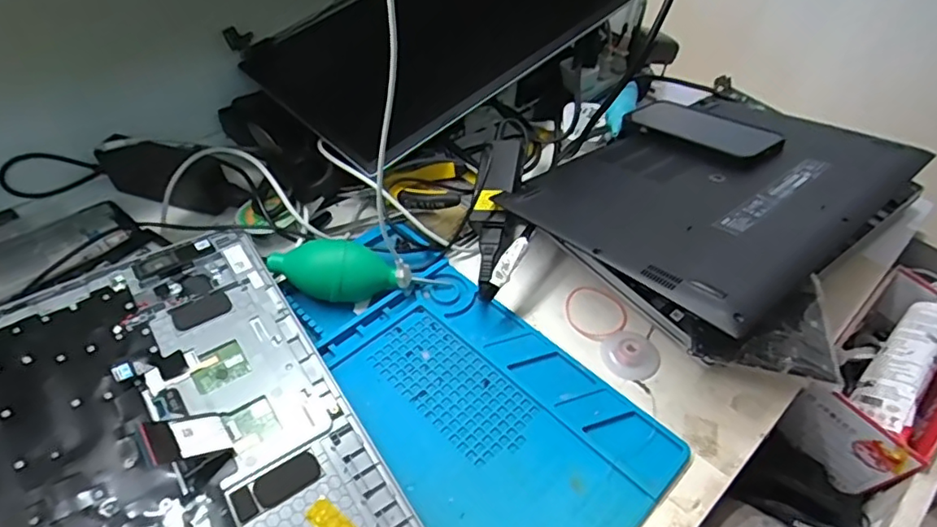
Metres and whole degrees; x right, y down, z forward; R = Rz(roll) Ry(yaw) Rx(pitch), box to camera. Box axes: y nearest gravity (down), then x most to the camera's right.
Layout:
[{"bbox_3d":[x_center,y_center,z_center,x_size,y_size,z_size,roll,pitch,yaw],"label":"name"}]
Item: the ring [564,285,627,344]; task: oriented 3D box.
[{"bbox_3d":[0.107,0.042,0.492,0.057,0.005,0.051,30,55,32],"label":"ring"}]

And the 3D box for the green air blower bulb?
[{"bbox_3d":[-0.103,0.007,0.463,0.111,0.041,0.042,7,45,-14],"label":"green air blower bulb"}]

